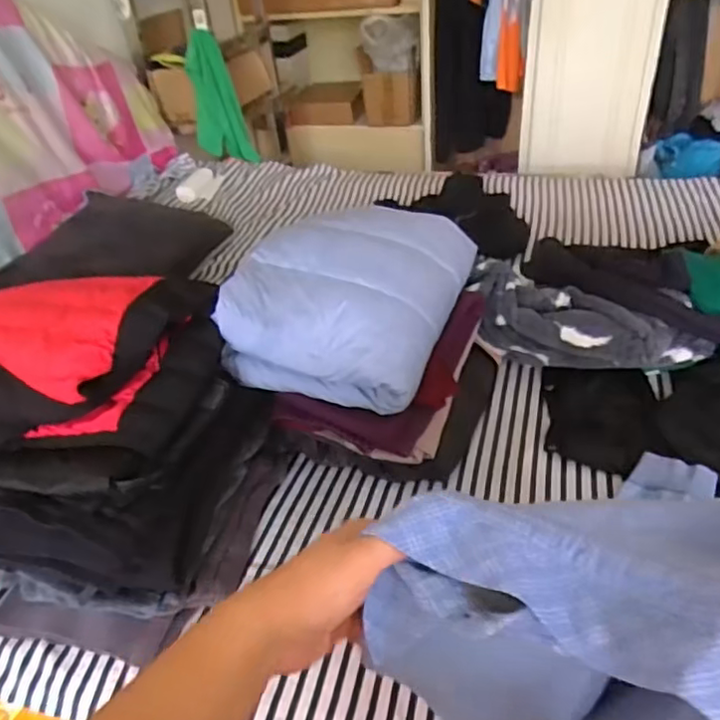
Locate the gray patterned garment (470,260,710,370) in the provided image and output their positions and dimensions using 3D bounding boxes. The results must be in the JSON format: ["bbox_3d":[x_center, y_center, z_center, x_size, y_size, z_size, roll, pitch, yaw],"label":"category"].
[{"bbox_3d":[0.340,-0.039,0.953,0.347,0.140,0.109,13,40,24],"label":"gray patterned garment"}]

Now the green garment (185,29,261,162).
[{"bbox_3d":[-0.411,-0.742,1.779,0.156,0.357,0.054,-8,36,-3],"label":"green garment"}]

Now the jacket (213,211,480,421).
[{"bbox_3d":[-0.003,-0.091,0.836,0.242,0.120,0.339,11,40,22],"label":"jacket"}]

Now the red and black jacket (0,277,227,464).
[{"bbox_3d":[-0.408,-0.013,0.733,0.481,0.127,0.201,5,38,14],"label":"red and black jacket"}]

